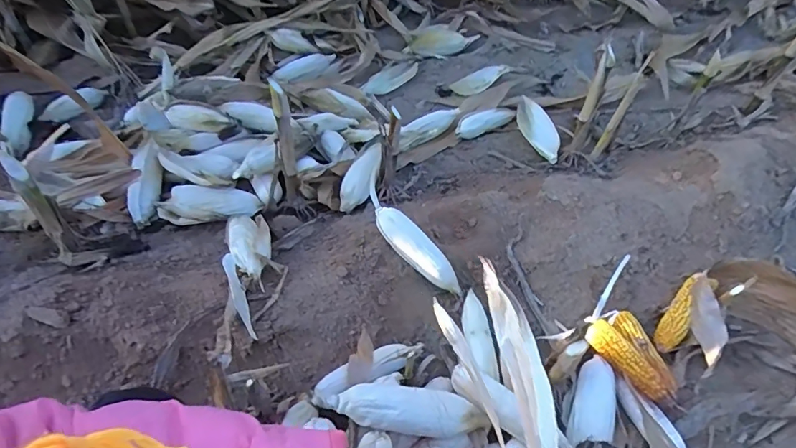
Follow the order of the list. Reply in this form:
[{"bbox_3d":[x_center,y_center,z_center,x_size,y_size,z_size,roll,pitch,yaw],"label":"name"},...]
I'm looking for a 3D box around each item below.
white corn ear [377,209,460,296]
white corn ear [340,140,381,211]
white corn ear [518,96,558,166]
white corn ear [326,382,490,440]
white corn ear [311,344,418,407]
[{"bbox_3d":[0.037,0.048,0.919,0.219,0.048,0.050,45,58,10],"label":"white corn ear"},{"bbox_3d":[-0.083,-0.104,1.085,0.053,0.043,0.167,26,86,16],"label":"white corn ear"},{"bbox_3d":[0.373,-0.242,1.285,0.076,0.053,0.241,-2,50,-7],"label":"white corn ear"},{"bbox_3d":[0.023,0.281,0.732,0.247,0.048,0.070,12,49,-11],"label":"white corn ear"},{"bbox_3d":[-0.048,0.245,0.816,0.205,0.037,0.049,-20,54,-21],"label":"white corn ear"}]

